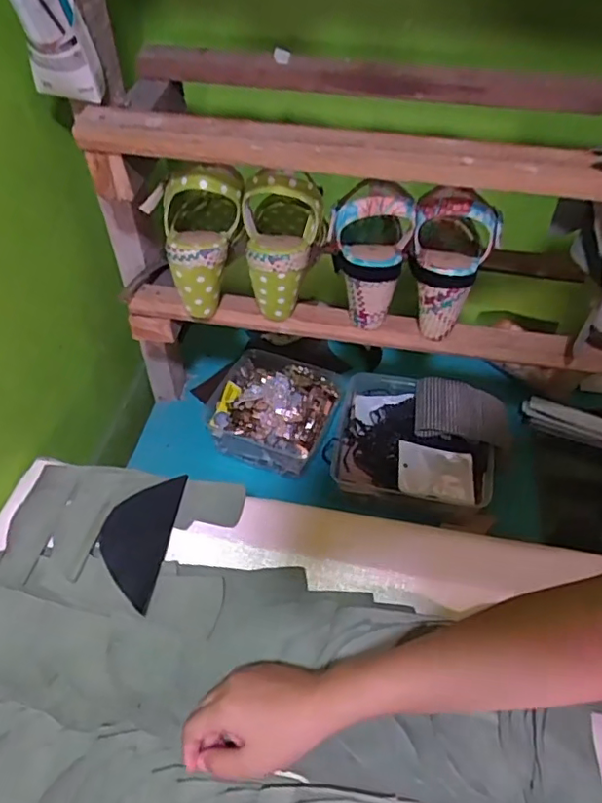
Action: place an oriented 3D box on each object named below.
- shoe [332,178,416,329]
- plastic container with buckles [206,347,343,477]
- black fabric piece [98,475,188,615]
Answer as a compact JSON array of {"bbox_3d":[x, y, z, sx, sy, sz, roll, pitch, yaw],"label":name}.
[{"bbox_3d":[0.070,-0.145,0.573,0.079,0.127,0.080,12,49,9],"label":"shoe"},{"bbox_3d":[-0.043,0.006,0.801,0.179,0.067,0.163,17,50,14],"label":"plastic container with buckles"},{"bbox_3d":[-0.160,0.129,0.554,0.064,0.005,0.127,9,56,3],"label":"black fabric piece"}]

